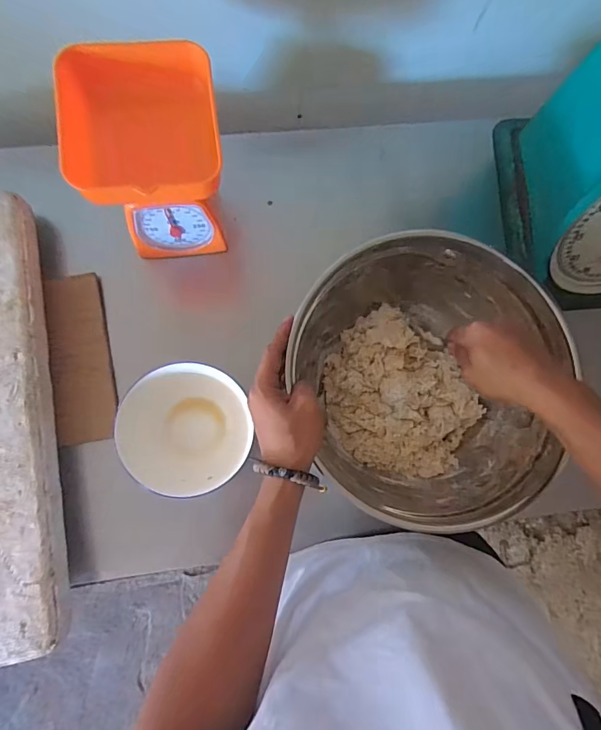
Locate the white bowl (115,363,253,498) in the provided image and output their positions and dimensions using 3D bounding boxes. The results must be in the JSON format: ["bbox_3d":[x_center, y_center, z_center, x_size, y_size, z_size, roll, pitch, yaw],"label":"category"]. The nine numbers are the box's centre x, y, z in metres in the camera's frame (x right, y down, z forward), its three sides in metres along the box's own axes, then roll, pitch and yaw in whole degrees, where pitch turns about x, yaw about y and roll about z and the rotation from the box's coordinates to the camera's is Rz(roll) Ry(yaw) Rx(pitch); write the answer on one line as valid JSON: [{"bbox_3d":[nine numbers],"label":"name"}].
[{"bbox_3d":[-0.139,0.079,0.530,0.146,0.068,0.155,1,82,-4],"label":"white bowl"}]

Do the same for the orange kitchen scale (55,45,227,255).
[{"bbox_3d":[-0.165,-0.239,0.509,0.143,0.193,0.146,-6,83,-5],"label":"orange kitchen scale"}]

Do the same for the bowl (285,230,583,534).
[{"bbox_3d":[0.144,0.014,0.525,0.277,0.153,0.305,-32,86,-8],"label":"bowl"}]

